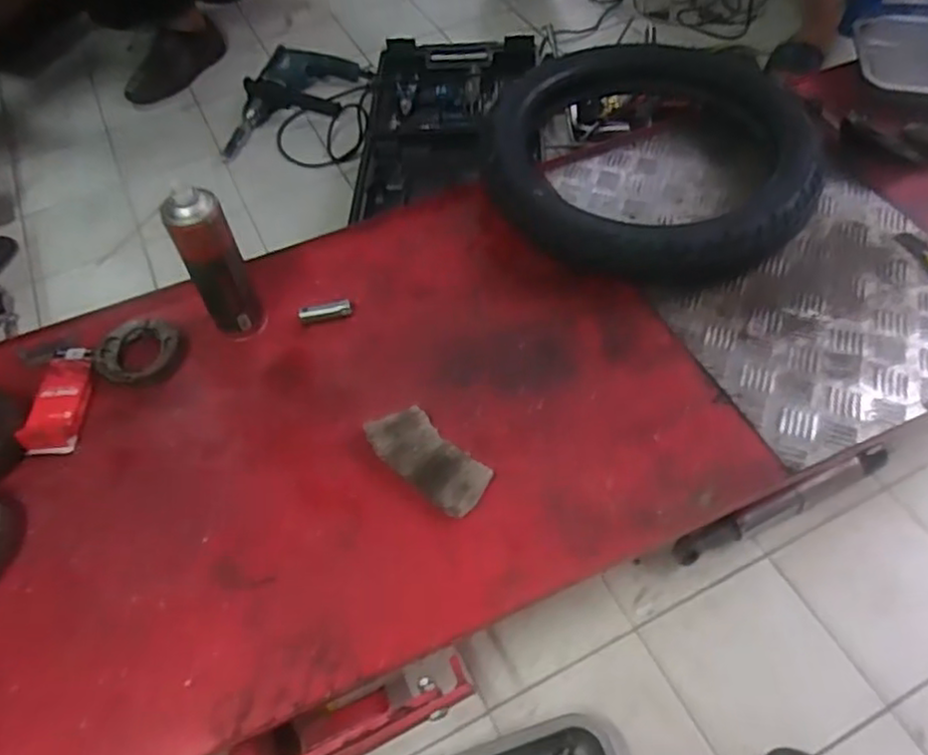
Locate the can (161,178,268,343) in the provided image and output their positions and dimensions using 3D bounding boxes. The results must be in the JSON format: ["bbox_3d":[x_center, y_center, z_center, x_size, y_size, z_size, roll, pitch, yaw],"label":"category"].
[{"bbox_3d":[-0.288,-0.123,0.829,0.061,0.209,0.064,-1,53,2],"label":"can"}]

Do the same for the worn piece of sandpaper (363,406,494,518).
[{"bbox_3d":[-0.039,0.088,0.789,0.155,0.036,0.075,34,62,24],"label":"worn piece of sandpaper"}]

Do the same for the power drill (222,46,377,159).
[{"bbox_3d":[-0.372,-0.609,1.511,0.210,0.066,0.385,18,56,15],"label":"power drill"}]

